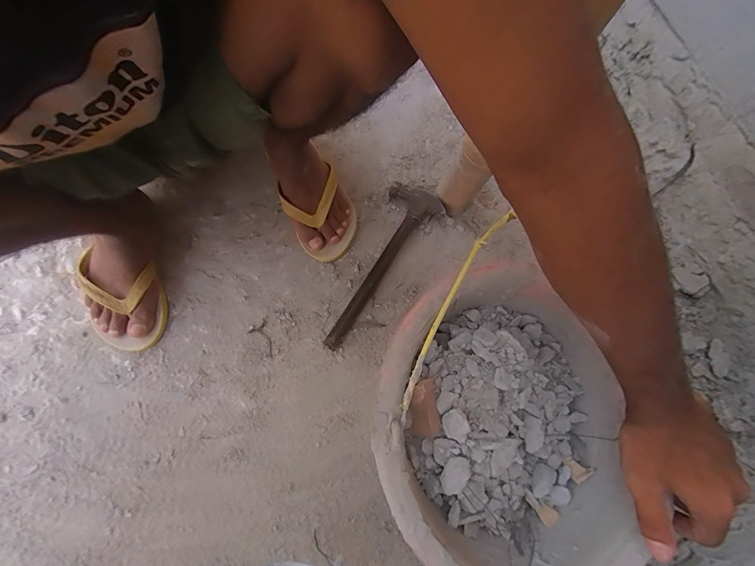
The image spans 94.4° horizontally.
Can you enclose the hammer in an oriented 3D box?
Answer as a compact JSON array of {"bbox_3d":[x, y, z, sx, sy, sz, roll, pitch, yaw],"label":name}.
[{"bbox_3d":[0.003,-0.024,0.537,0.082,0.028,0.277,28,77,6],"label":"hammer"}]

